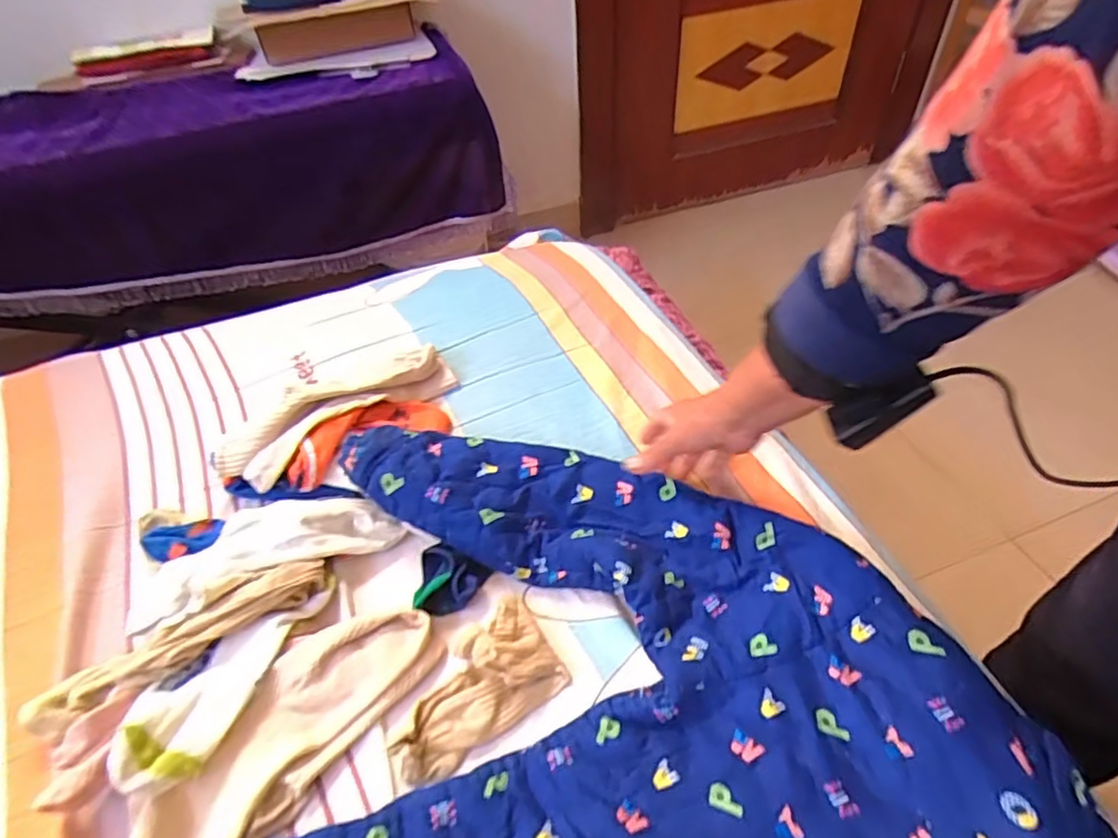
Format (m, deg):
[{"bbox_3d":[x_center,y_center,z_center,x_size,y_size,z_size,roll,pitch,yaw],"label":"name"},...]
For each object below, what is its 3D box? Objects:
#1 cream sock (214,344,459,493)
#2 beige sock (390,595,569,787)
[{"bbox_3d":[-0.220,-0.015,0.634,0.079,0.063,0.248,34,58,30],"label":"cream sock"},{"bbox_3d":[-0.065,0.196,0.467,0.131,0.033,0.080,-30,52,-22],"label":"beige sock"}]

